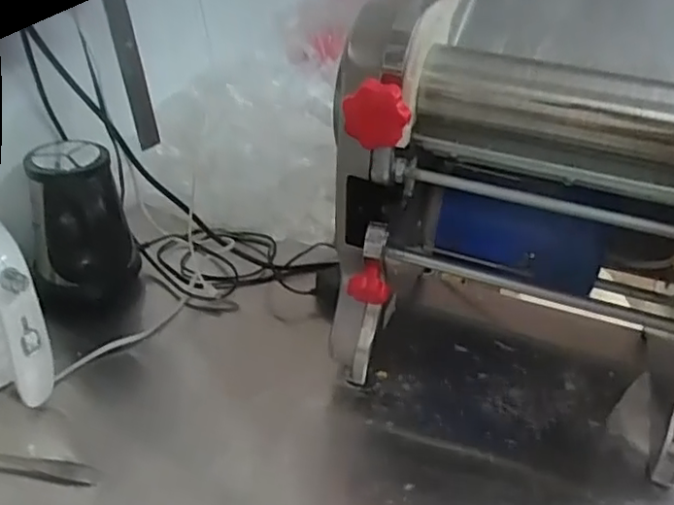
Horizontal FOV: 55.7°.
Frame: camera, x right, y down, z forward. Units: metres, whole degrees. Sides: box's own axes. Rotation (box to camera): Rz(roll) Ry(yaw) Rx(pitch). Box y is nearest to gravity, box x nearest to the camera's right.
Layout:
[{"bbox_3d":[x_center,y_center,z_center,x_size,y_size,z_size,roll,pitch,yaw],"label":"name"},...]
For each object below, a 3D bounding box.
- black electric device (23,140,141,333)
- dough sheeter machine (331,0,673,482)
[{"bbox_3d":[-0.280,-0.023,0.713,0.101,0.185,0.108,-5,34,-14],"label":"black electric device"},{"bbox_3d":[0.215,-0.038,0.608,0.361,0.406,0.382,15,35,15],"label":"dough sheeter machine"}]

